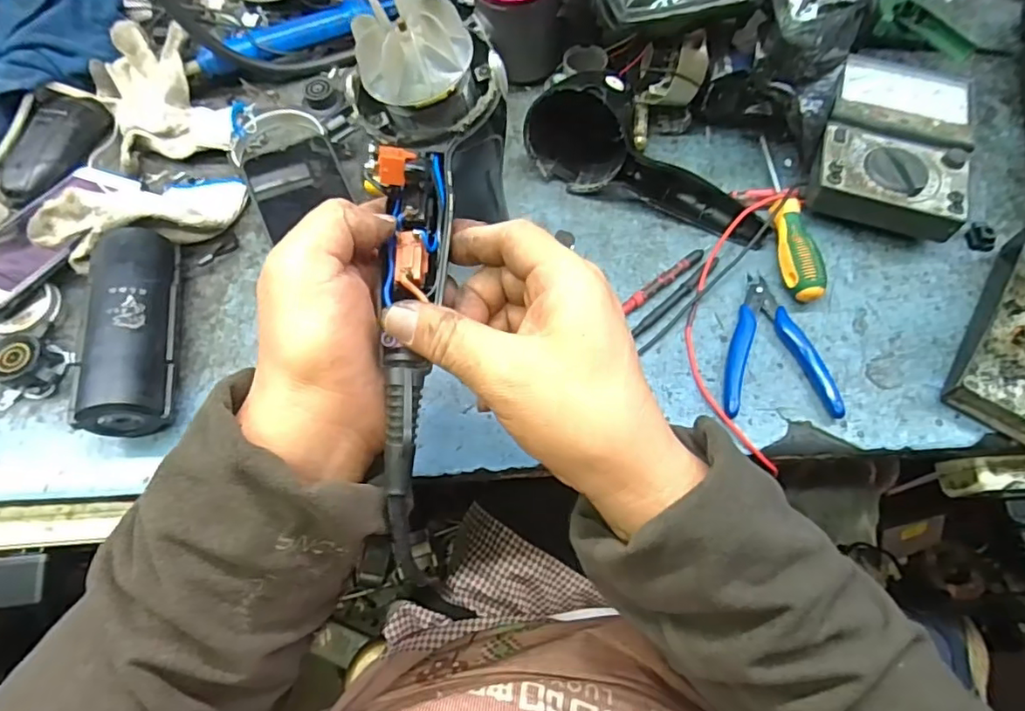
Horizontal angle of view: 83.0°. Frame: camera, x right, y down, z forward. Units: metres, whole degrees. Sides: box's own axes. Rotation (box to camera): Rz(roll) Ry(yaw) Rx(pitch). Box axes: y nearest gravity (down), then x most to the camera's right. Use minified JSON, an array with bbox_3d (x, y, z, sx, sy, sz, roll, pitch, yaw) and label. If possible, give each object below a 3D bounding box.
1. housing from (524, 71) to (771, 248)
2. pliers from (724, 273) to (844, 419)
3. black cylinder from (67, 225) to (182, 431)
[{"bbox_3d":[0.115,-0.155,0.479,0.209,0.089,0.073,32,67,3],"label":"housing"},{"bbox_3d":[0.190,-0.009,0.427,0.078,0.011,0.114,1,63,1],"label":"pliers"},{"bbox_3d":[-0.273,-0.018,0.419,0.049,0.050,0.153,-10,63,-4],"label":"black cylinder"}]

